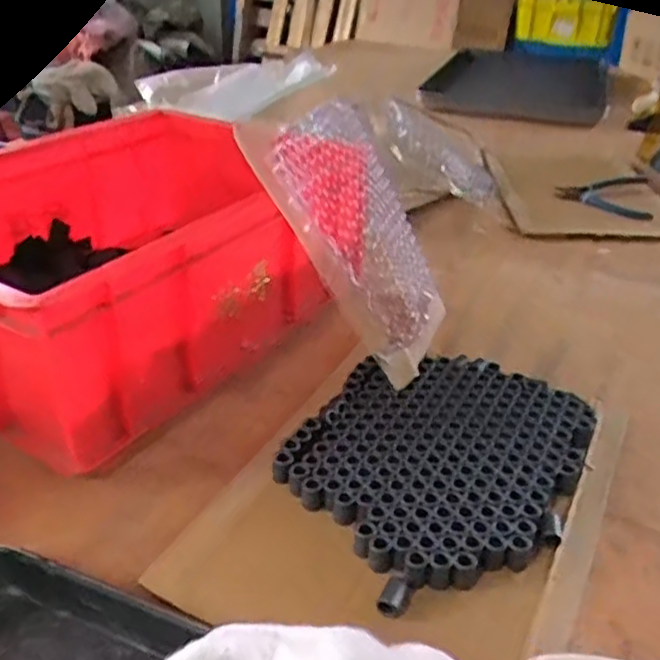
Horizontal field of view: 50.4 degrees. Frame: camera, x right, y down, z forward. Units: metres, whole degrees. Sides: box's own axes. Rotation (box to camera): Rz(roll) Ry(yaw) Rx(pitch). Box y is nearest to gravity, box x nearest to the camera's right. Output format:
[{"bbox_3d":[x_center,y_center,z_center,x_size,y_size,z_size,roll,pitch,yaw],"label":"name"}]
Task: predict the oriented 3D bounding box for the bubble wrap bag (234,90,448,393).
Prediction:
[{"bbox_3d":[0.037,-0.099,0.641,0.028,0.240,0.204,-28,8,34],"label":"bubble wrap bag"}]

